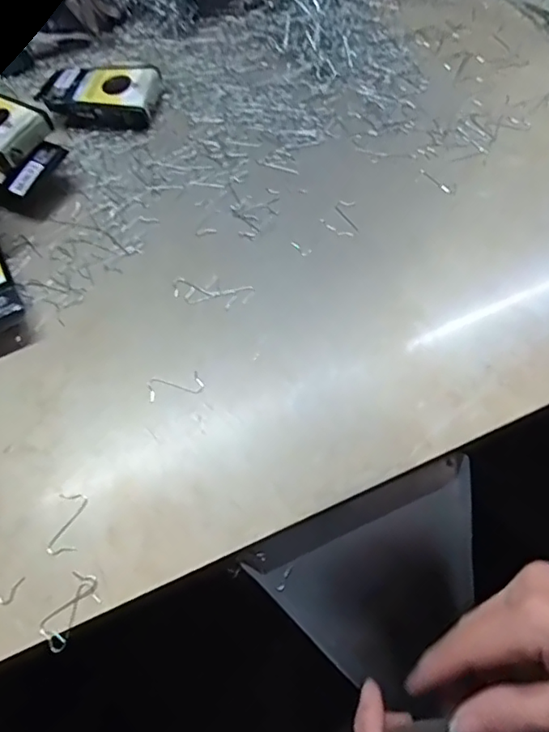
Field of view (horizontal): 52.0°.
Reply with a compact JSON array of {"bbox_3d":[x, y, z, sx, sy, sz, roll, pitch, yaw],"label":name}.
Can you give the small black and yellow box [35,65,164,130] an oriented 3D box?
[{"bbox_3d":[-0.152,-0.238,0.494,0.096,0.026,0.054,3,62,6],"label":"small black and yellow box"}]

